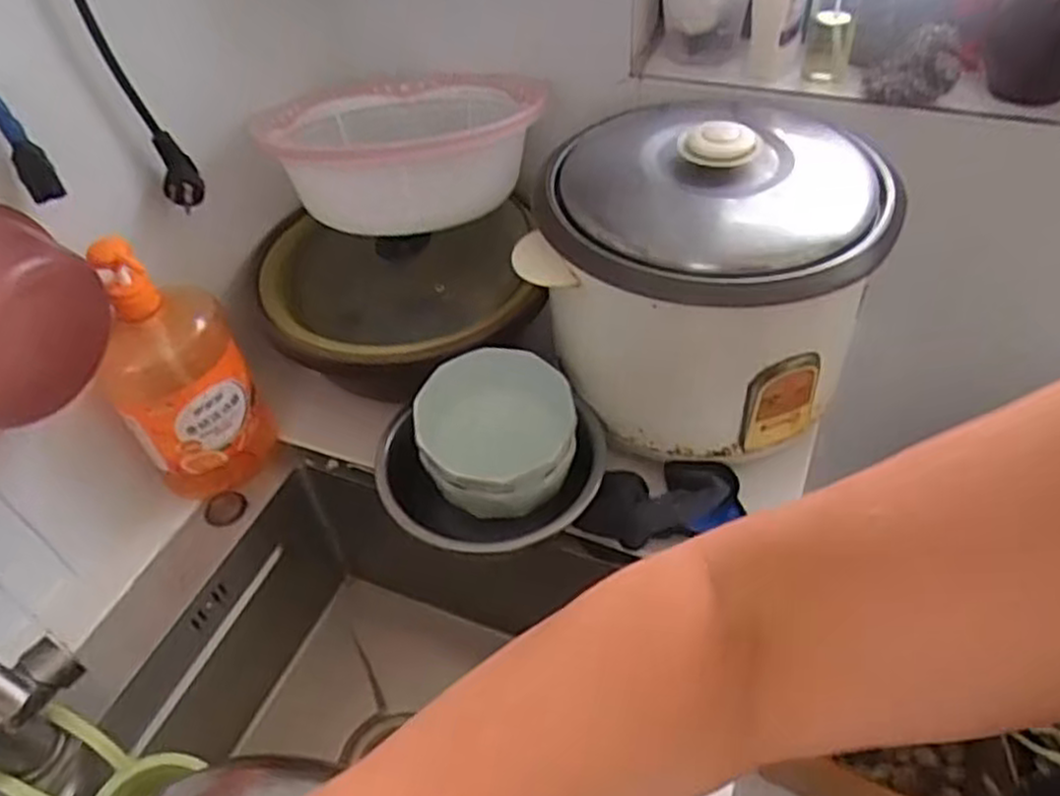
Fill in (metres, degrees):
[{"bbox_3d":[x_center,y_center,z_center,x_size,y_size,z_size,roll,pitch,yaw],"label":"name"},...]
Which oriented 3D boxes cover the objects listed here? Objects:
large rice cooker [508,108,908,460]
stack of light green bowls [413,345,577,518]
[{"bbox_3d":[0.157,-0.118,0.712,0.284,0.223,0.275,14,49,18],"label":"large rice cooker"},{"bbox_3d":[-0.029,0.035,0.706,0.135,0.090,0.132,-6,46,0],"label":"stack of light green bowls"}]

